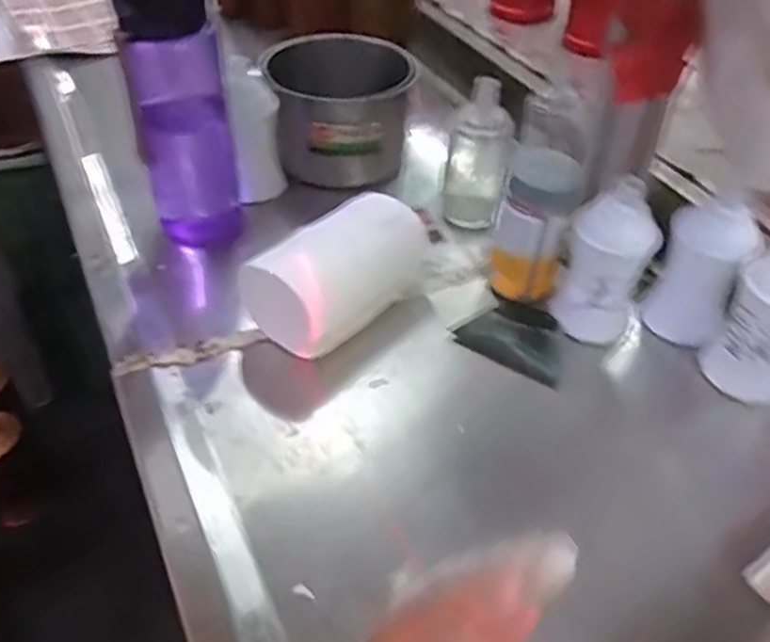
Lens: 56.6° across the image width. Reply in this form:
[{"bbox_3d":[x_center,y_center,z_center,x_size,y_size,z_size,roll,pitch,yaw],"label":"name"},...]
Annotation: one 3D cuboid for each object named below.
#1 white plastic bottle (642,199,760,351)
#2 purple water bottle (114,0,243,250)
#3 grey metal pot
[{"bbox_3d":[0.224,-0.034,0.509,0.053,0.099,0.045,34,54,31],"label":"white plastic bottle"},{"bbox_3d":[-0.152,-0.157,0.536,0.072,0.231,0.070,-15,46,-13],"label":"purple water bottle"},{"bbox_3d":[-0.040,-0.192,0.677,0.126,0.110,0.129,-1,44,1],"label":"grey metal pot"}]

